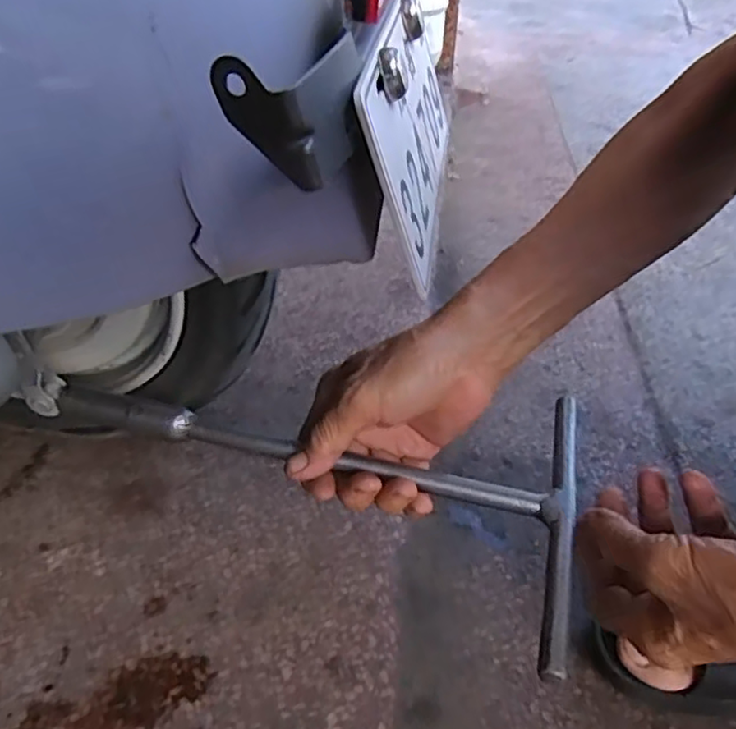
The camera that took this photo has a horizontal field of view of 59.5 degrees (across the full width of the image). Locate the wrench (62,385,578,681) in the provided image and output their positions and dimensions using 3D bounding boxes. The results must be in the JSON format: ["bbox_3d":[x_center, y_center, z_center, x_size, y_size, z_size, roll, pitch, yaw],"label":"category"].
[{"bbox_3d":[-0.037,0.053,0.357,0.297,0.017,0.167,11,36,9],"label":"wrench"}]

